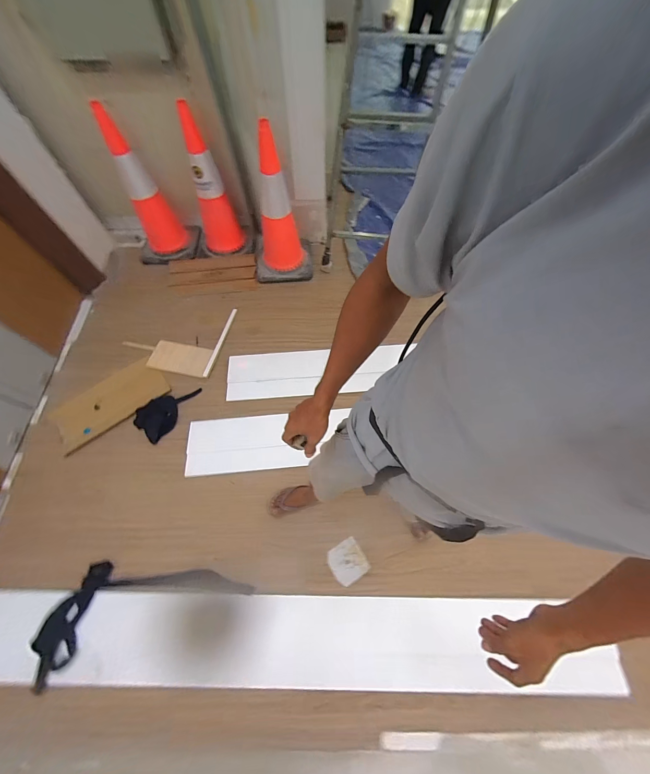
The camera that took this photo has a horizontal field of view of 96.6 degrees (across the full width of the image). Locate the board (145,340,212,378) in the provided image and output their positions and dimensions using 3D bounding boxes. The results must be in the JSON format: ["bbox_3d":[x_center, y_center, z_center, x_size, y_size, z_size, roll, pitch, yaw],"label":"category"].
[{"bbox_3d":[-0.777,-0.163,1.565,0.285,0.027,0.181,12,68,-8],"label":"board"}]

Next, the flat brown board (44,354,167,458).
[{"bbox_3d":[-1.086,0.069,1.464,0.535,0.036,0.272,-35,70,-14],"label":"flat brown board"}]

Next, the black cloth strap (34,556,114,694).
[{"bbox_3d":[-0.966,0.891,1.117,0.193,0.054,0.381,32,70,14],"label":"black cloth strap"}]

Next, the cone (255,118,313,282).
[{"bbox_3d":[-0.274,-0.980,1.558,0.330,0.732,0.408,-5,66,-2],"label":"cone"}]

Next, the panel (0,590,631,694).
[{"bbox_3d":[-0.177,0.938,1.076,2.354,0.036,0.288,0,66,0],"label":"panel"}]

